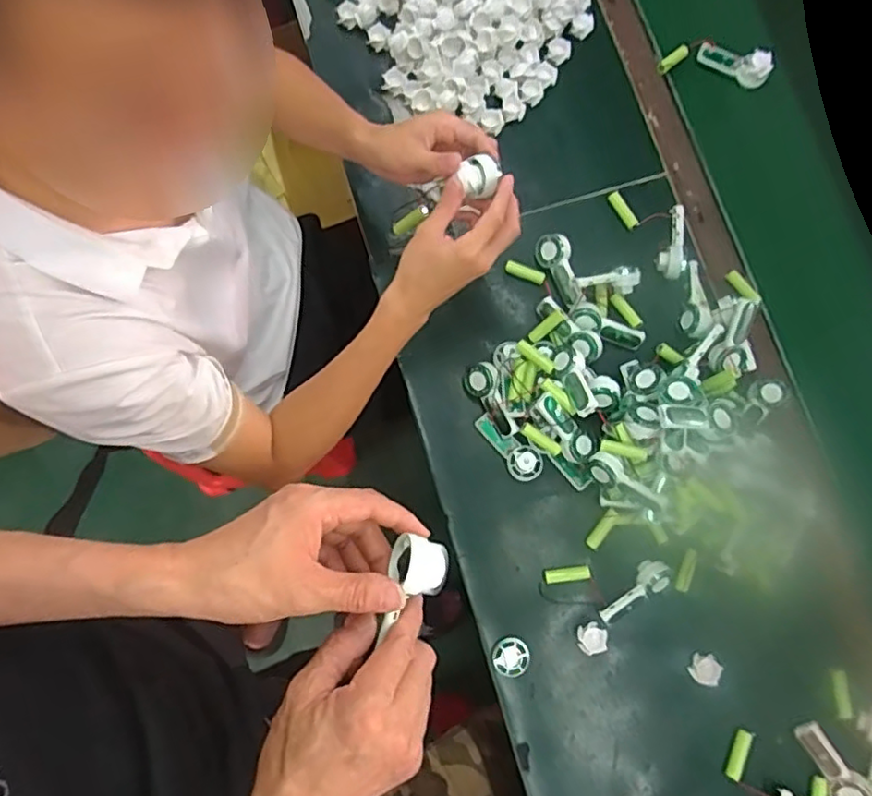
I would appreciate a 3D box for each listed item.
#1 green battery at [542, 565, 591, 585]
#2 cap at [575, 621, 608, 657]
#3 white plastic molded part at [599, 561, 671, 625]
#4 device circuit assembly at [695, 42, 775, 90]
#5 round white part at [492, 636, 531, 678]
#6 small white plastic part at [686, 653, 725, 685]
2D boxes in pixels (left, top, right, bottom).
[{"bbox_3d":[0.150,0.202,0.703,0.050,0.015,0.015,-10,79,6],"label":"green battery"},{"bbox_3d":[0.174,0.267,0.689,0.033,0.015,0.031,0,79,-1],"label":"cap"},{"bbox_3d":[0.222,0.218,0.688,0.036,0.028,0.091,44,99,7],"label":"white plastic molded part"},{"bbox_3d":[0.403,-0.452,0.838,0.094,0.046,0.027,30,80,17],"label":"device circuit assembly"},{"bbox_3d":[0.084,0.289,0.687,0.040,0.008,0.041,0,79,-1],"label":"round white part"},{"bbox_3d":[0.295,0.298,0.679,0.032,0.012,0.031,0,79,-1],"label":"small white plastic part"}]

